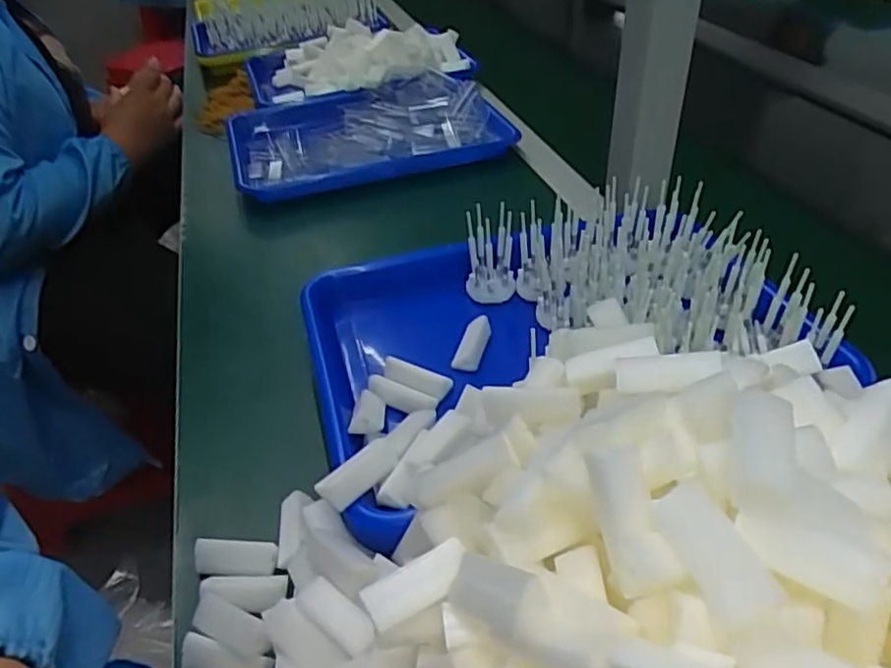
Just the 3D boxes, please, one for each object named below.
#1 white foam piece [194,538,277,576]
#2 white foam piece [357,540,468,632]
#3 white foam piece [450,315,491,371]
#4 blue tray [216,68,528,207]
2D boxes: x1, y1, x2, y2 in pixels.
[{"bbox_3d":[-0.121,0.128,0.376,0.047,0.011,0.015,1,39,5],"label":"white foam piece"},{"bbox_3d":[-0.011,0.098,0.257,0.043,0.009,0.018,-23,43,-22],"label":"white foam piece"},{"bbox_3d":[0.020,0.006,0.467,0.019,0.011,0.047,8,40,14],"label":"white foam piece"},{"bbox_3d":[-0.103,-0.263,0.825,0.330,0.039,0.251,-12,40,-11],"label":"blue tray"}]

